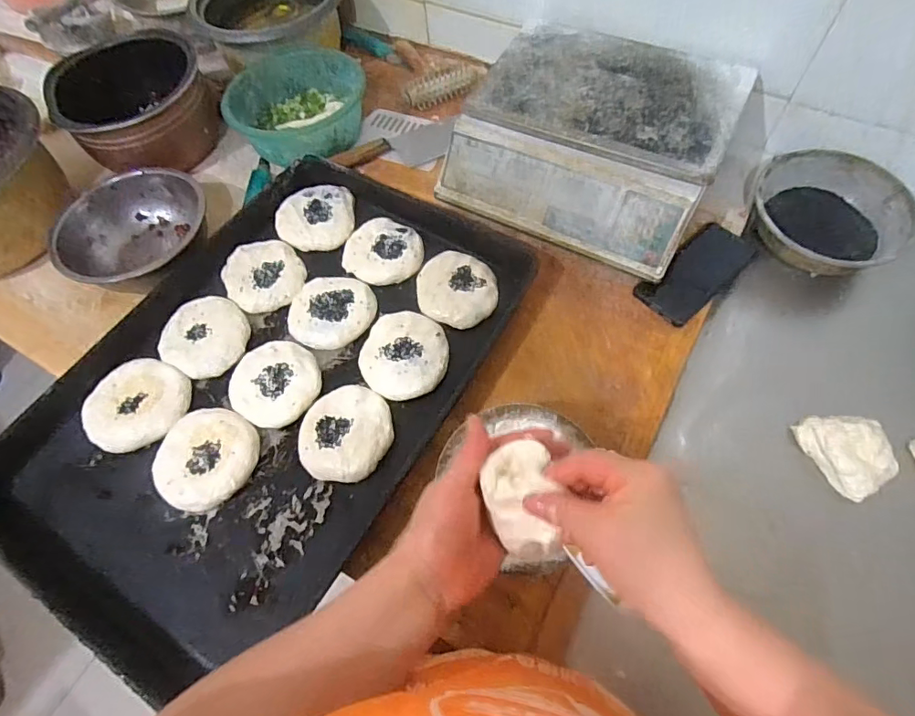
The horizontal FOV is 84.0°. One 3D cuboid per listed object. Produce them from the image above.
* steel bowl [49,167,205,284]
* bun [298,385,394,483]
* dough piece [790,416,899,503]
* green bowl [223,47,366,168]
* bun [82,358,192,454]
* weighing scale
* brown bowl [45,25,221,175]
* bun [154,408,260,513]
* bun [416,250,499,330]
[{"bbox_3d":[-0.433,-0.166,0.689,0.173,0.078,0.188,-2,62,3],"label":"steel bowl"},{"bbox_3d":[-0.121,0.080,0.552,0.097,0.022,0.103,-2,62,3],"label":"bun"},{"bbox_3d":[0.427,0.099,0.555,0.068,0.041,0.094,-27,64,-10],"label":"dough piece"},{"bbox_3d":[-0.244,-0.389,0.784,0.200,0.074,0.207,-2,62,3],"label":"green bowl"},{"bbox_3d":[-0.372,0.053,0.586,0.106,0.021,0.108,-2,62,3],"label":"bun"},{"bbox_3d":[0.183,-0.296,0.693,0.317,0.111,0.317,26,67,17],"label":"weighing scale"},{"bbox_3d":[-0.511,-0.407,0.814,0.225,0.113,0.222,-2,62,3],"label":"brown bowl"},{"bbox_3d":[-0.275,0.108,0.556,0.102,0.020,0.105,-2,62,3],"label":"bun"},{"bbox_3d":[-0.001,-0.088,0.642,0.097,0.020,0.111,-9,62,0],"label":"bun"}]

